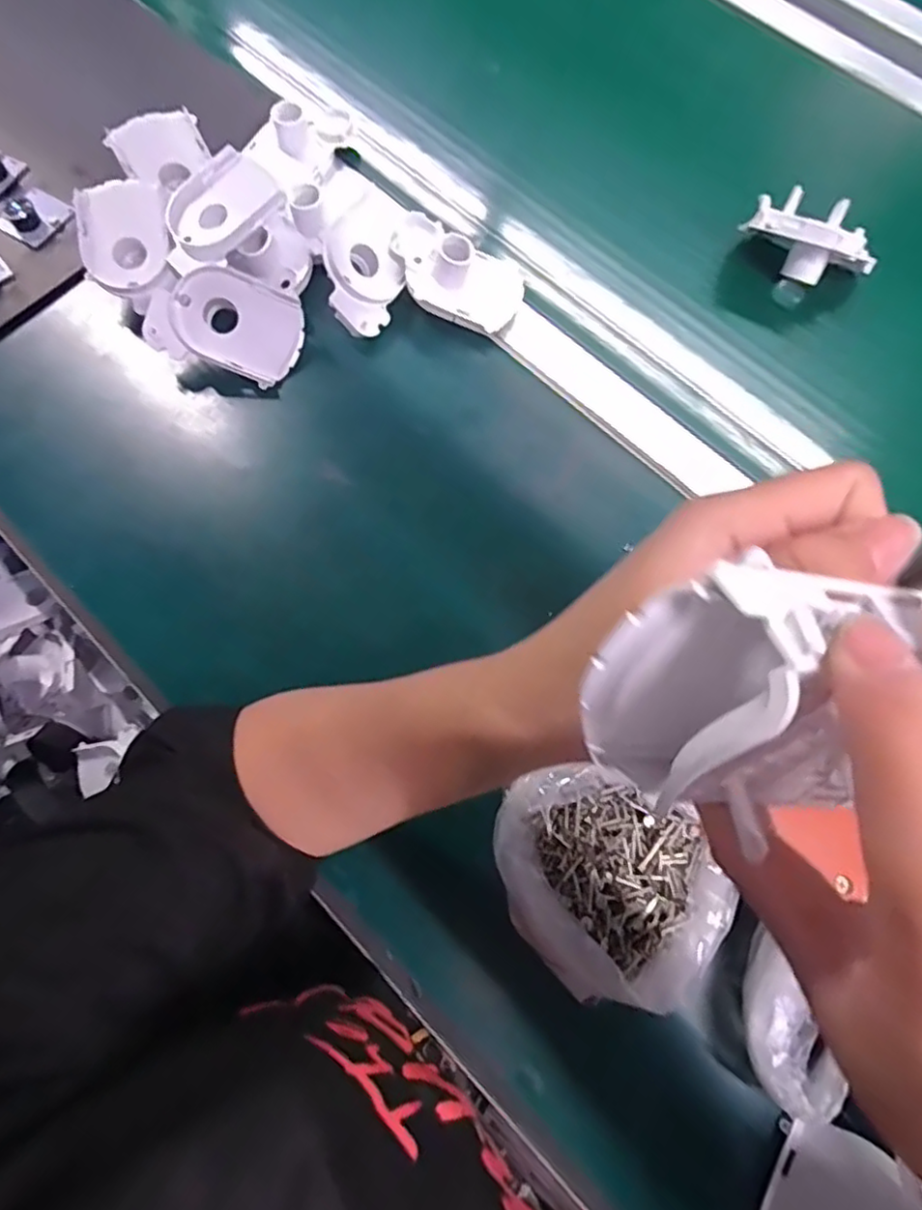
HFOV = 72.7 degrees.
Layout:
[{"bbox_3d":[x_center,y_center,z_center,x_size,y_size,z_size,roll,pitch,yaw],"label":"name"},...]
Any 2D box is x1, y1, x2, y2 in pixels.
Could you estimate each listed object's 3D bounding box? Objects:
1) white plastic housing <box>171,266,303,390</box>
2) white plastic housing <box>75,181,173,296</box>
[{"bbox_3d":[-0.160,-0.203,0.457,0.088,0.025,0.066,18,98,-13],"label":"white plastic housing"},{"bbox_3d":[-0.251,-0.275,0.461,0.064,0.013,0.082,-14,90,-6],"label":"white plastic housing"}]

